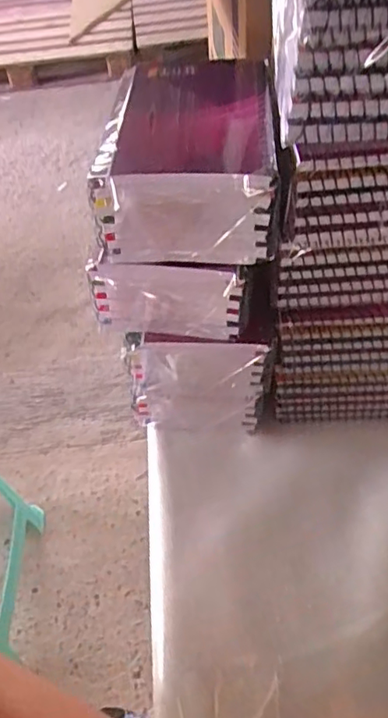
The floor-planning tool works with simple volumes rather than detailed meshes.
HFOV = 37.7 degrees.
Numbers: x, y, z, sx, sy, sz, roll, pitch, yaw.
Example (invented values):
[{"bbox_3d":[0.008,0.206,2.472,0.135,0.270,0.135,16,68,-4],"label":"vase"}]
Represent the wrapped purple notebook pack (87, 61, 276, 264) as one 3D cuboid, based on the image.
[{"bbox_3d":[-0.003,-0.121,0.331,0.100,0.061,0.137,-1,48,5],"label":"wrapped purple notebook pack"}]

